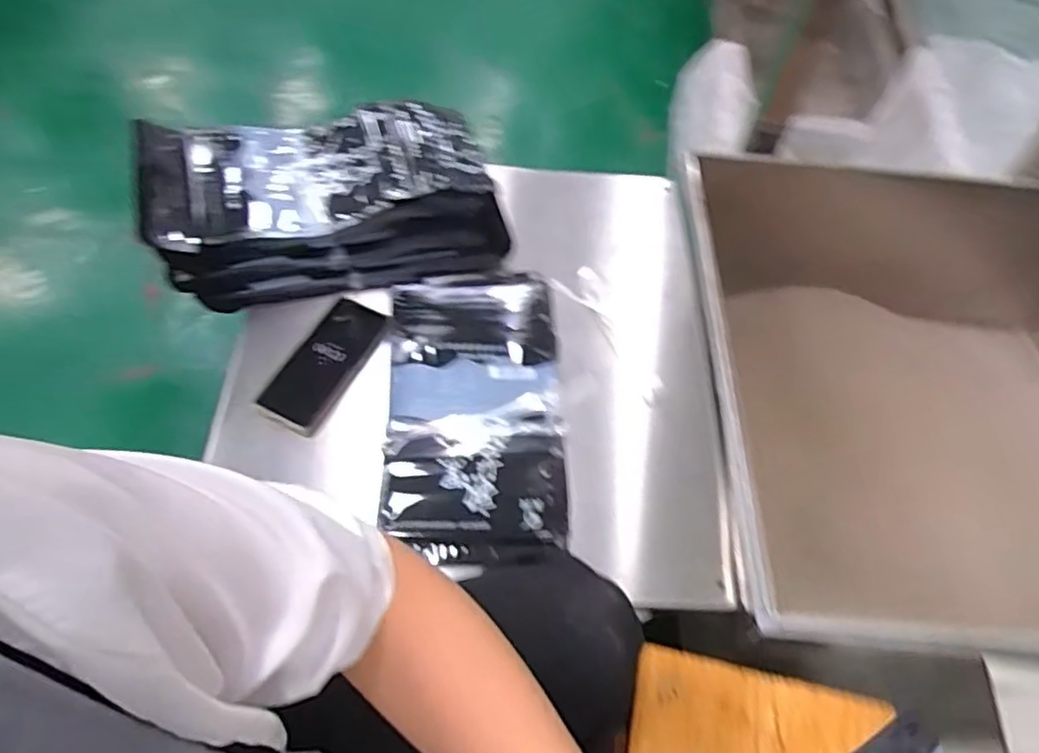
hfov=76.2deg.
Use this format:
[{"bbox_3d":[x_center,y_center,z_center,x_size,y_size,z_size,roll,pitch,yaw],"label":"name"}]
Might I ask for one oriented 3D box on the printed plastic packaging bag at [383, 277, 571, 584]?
[{"bbox_3d":[-0.046,0.028,0.690,0.180,0.031,0.329,0,58,-4],"label":"printed plastic packaging bag"}]

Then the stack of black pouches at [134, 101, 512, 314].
[{"bbox_3d":[-0.214,-0.204,0.757,0.362,0.117,0.196,-13,60,-12],"label":"stack of black pouches"}]

